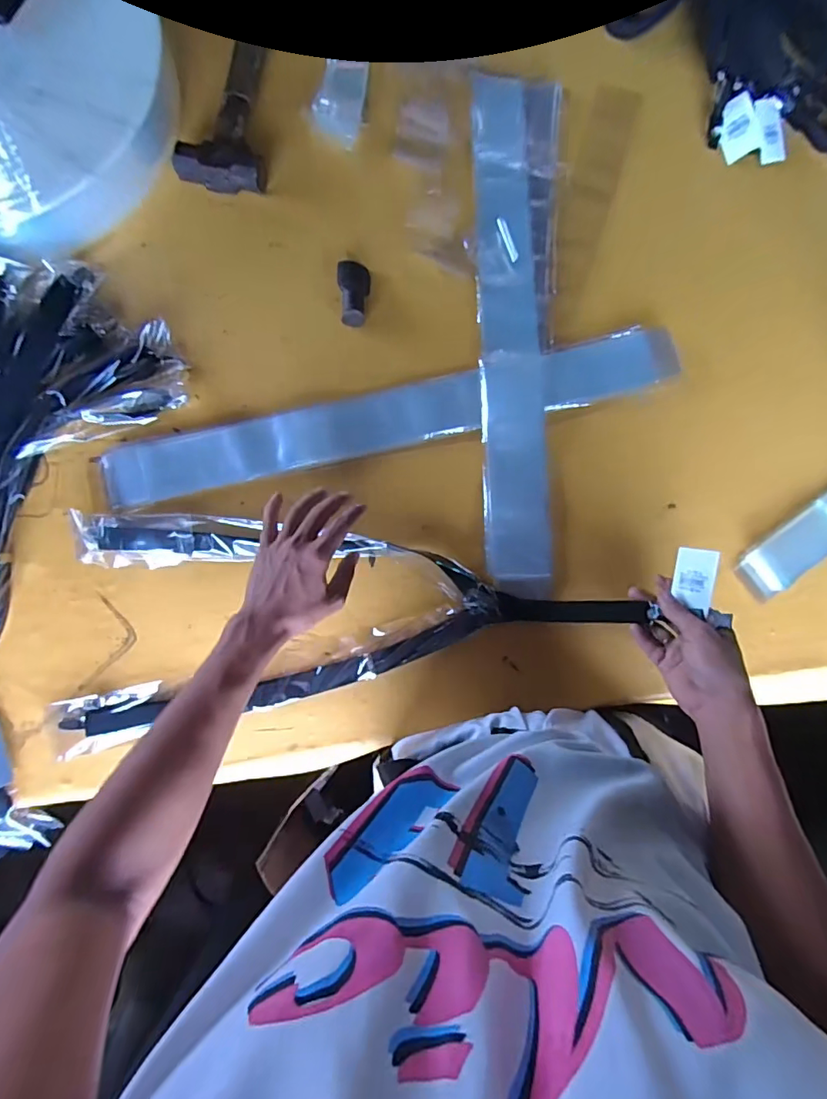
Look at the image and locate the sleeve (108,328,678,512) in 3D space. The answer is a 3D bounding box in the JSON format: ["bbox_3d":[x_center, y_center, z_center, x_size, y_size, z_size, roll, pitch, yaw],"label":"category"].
[{"bbox_3d":[-0.021,-0.156,0.588,0.670,0.011,0.073,-14,85,-4],"label":"sleeve"}]

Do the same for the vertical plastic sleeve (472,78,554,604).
[{"bbox_3d":[0.115,-0.269,0.609,0.079,0.007,0.634,-2,84,-3],"label":"vertical plastic sleeve"}]

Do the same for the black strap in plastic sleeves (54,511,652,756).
[{"bbox_3d":[-0.066,0.087,0.552,0.617,0.032,0.238,0,84,-2],"label":"black strap in plastic sleeves"}]

